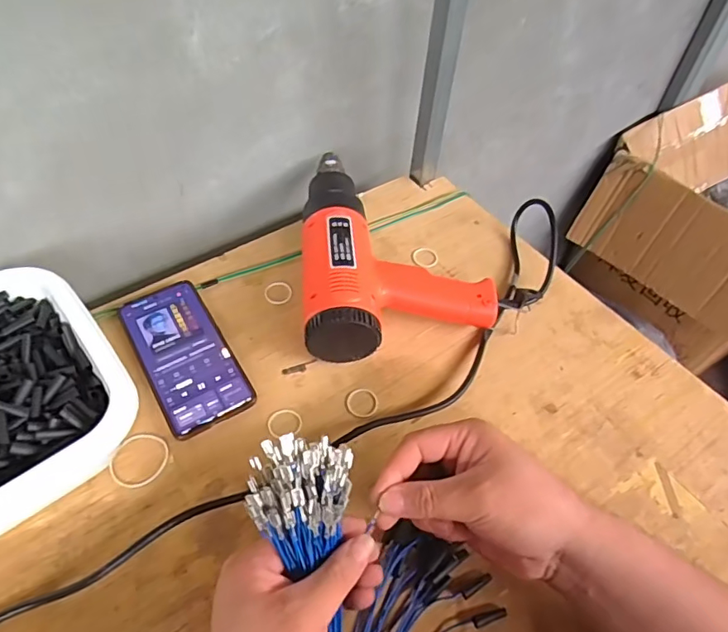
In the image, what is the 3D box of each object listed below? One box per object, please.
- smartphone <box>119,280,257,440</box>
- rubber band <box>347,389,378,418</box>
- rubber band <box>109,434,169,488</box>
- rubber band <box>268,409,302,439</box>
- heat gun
[{"bbox_3d":[-0.169,0.035,0.495,0.076,0.015,0.160,-25,57,-21],"label":"smartphone"},{"bbox_3d":[-0.002,0.079,0.476,0.028,0.004,0.029,2,52,-2],"label":"rubber band"},{"bbox_3d":[-0.187,0.119,0.434,0.044,0.005,0.046,2,56,-3],"label":"rubber band"},{"bbox_3d":[-0.070,0.095,0.463,0.029,0.004,0.025,-8,56,-8],"label":"rubber band"},{"bbox_3d":[0.026,-0.080,0.560,0.187,0.072,0.275,-2,52,-5],"label":"heat gun"}]

